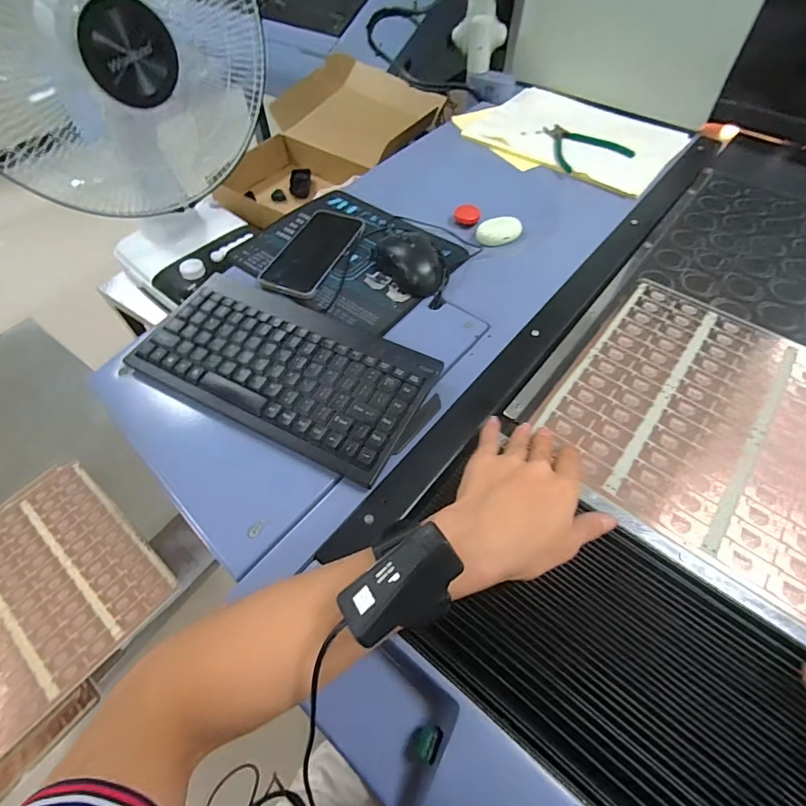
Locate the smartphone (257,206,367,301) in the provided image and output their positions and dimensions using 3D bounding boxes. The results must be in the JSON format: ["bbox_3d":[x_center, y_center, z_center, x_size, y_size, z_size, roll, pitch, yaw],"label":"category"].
[{"bbox_3d":[-0.116,-0.193,0.559,0.084,0.010,0.165,16,57,11],"label":"smartphone"}]

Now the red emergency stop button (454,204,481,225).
[{"bbox_3d":[0.096,-0.281,0.656,0.037,0.013,0.037,7,56,5],"label":"red emergency stop button"}]

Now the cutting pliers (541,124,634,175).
[{"bbox_3d":[0.286,-0.422,0.716,0.122,0.011,0.133,-16,57,-10],"label":"cutting pliers"}]

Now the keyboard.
[{"bbox_3d":[-0.119,-0.038,0.450,0.288,0.026,0.152,24,59,16],"label":"keyboard"}]

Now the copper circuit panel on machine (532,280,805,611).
[{"bbox_3d":[0.395,0.073,0.385,0.497,0.007,0.283,34,62,22],"label":"copper circuit panel on machine"}]

